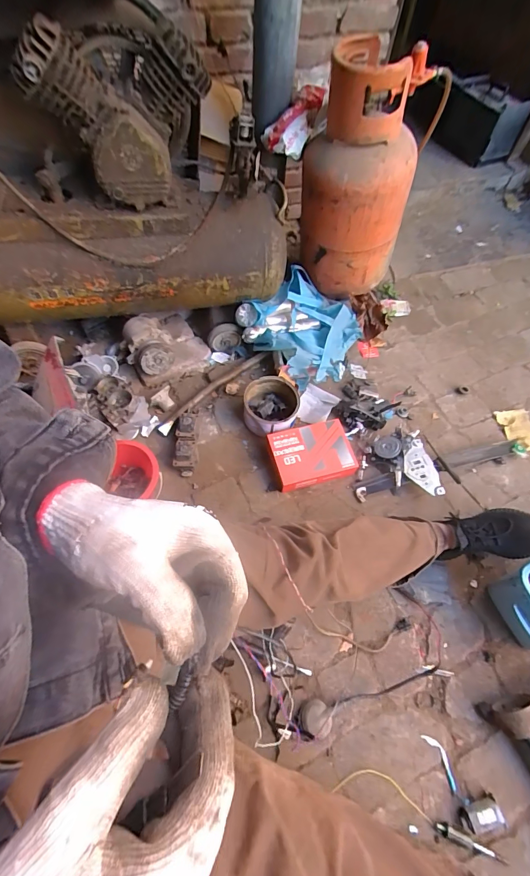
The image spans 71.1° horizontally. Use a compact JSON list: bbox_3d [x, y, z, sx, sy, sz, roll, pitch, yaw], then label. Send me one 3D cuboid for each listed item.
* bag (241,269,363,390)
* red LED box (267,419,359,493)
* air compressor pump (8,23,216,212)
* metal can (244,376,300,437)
[{"bbox_3d":[0.137,-0.348,1.179,0.307,0.157,0.344,27,62,13],"label":"bag"},{"bbox_3d":[0.126,0.041,0.996,0.214,0.044,0.155,-13,62,-9],"label":"red LED box"},{"bbox_3d":[-0.285,-0.655,0.751,0.295,0.260,0.211,-18,63,-12],"label":"air compressor pump"},{"bbox_3d":[0.018,-0.083,1.039,0.151,0.073,0.159,1,61,-2],"label":"metal can"}]

